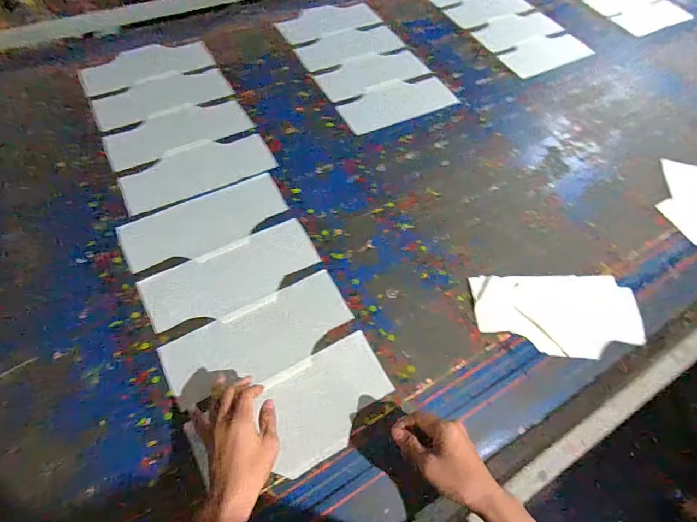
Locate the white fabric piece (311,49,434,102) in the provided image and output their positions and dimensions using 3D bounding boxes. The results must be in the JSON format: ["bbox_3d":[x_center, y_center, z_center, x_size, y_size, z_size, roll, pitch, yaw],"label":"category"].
[{"bbox_3d":[0.059,-0.478,0.943,0.280,0.007,0.122,-24,66,-15],"label":"white fabric piece"}]

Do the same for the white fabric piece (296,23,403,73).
[{"bbox_3d":[0.002,-0.571,0.989,0.273,0.004,0.118,-23,66,-15],"label":"white fabric piece"}]

